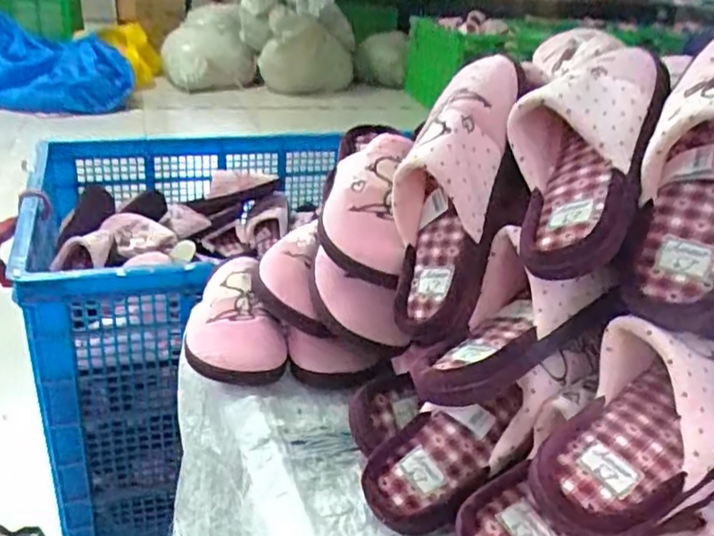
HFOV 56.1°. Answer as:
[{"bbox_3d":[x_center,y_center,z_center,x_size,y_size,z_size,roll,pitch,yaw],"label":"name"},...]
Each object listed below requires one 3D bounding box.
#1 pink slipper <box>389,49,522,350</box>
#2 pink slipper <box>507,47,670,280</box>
[{"bbox_3d":[0.081,-0.062,0.551,0.100,0.243,0.078,13,0,17],"label":"pink slipper"},{"bbox_3d":[0.170,-0.096,0.520,0.106,0.071,0.232,20,56,16],"label":"pink slipper"}]

